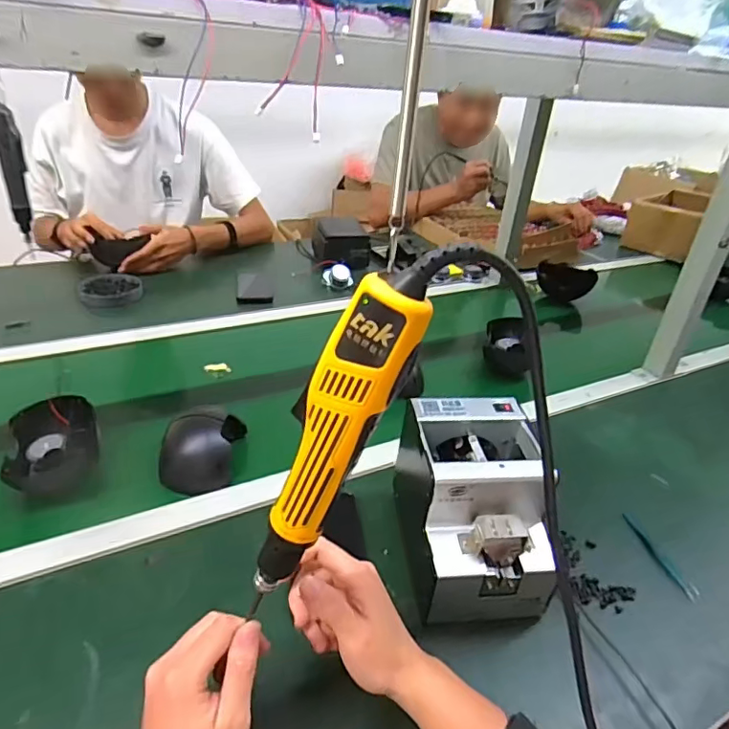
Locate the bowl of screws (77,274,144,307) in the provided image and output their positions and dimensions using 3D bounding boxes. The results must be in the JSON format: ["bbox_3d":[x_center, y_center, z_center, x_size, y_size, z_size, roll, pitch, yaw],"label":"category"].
[{"bbox_3d":[-0.509,-0.153,1.087,0.114,0.026,0.111,-10,35,-24],"label":"bowl of screws"}]

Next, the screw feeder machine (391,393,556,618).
[{"bbox_3d":[0.115,0.146,0.562,0.123,0.147,0.190,0,33,-9],"label":"screw feeder machine"}]

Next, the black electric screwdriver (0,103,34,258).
[{"bbox_3d":[-0.583,-0.318,0.903,0.039,0.208,0.035,-13,35,-29],"label":"black electric screwdriver"}]

